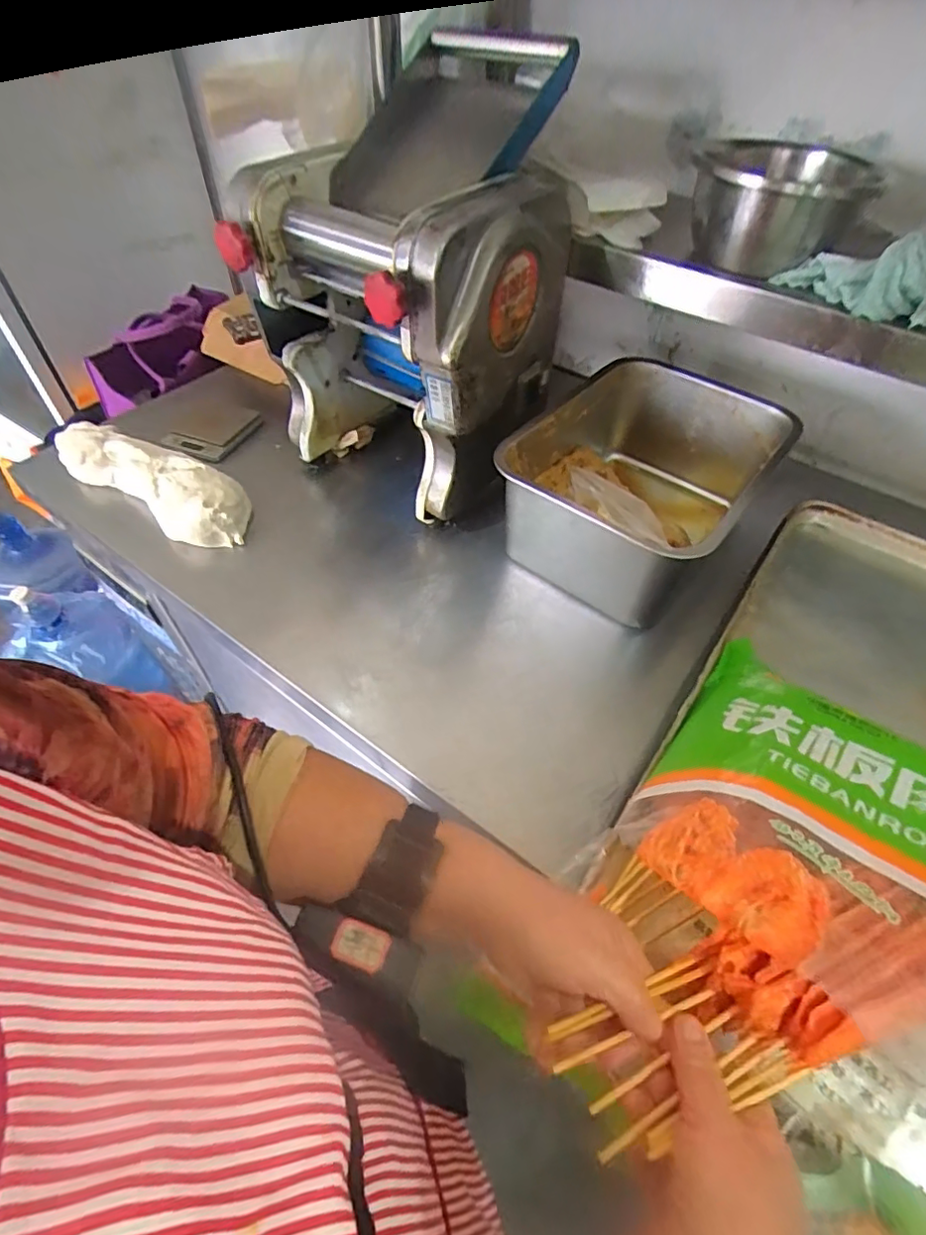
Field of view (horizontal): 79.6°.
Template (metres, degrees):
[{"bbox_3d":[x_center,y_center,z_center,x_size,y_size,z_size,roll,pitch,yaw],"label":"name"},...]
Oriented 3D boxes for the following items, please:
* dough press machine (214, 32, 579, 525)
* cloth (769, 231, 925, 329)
[{"bbox_3d":[-0.054,-0.406,0.712,0.318,0.385,0.411,20,53,13],"label":"dough press machine"},{"bbox_3d":[0.411,-0.335,0.545,0.181,0.058,0.072,24,54,16],"label":"cloth"}]

